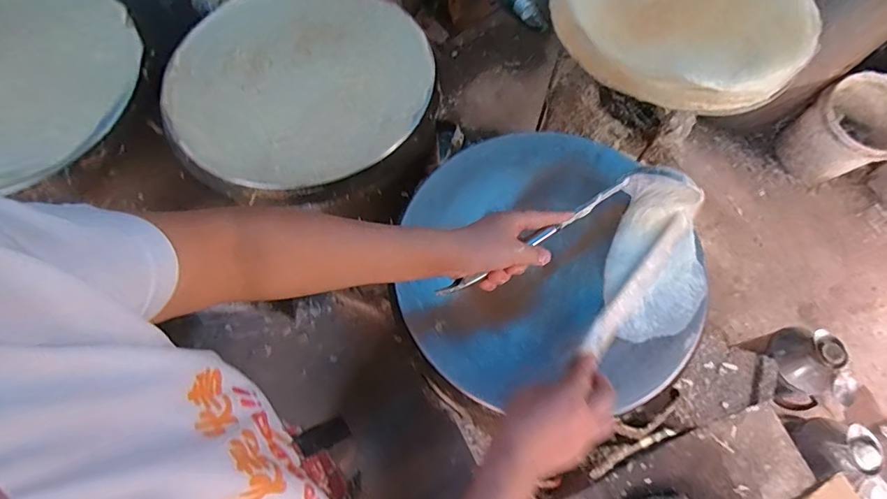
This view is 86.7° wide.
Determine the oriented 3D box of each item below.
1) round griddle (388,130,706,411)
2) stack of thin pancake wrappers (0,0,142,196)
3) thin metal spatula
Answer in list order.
[{"bbox_3d":[0.127,0.001,0.576,0.342,0.041,0.350,0,65,0],"label":"round griddle"},{"bbox_3d":[-0.639,-0.276,0.696,0.365,0.033,0.405,-1,67,-1],"label":"stack of thin pancake wrappers"},{"bbox_3d":[0.105,-0.015,0.500,0.260,0.011,0.012,-30,68,-16],"label":"thin metal spatula"}]

